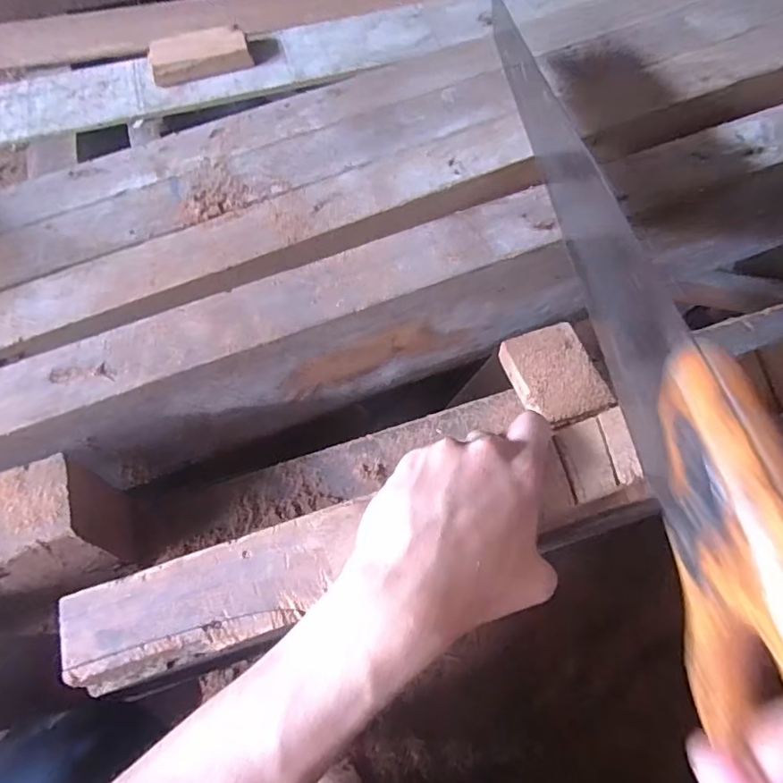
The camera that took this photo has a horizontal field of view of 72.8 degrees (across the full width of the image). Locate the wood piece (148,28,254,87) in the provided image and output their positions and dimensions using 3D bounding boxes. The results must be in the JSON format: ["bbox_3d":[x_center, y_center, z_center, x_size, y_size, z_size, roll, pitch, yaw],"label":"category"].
[{"bbox_3d":[-0.246,-0.428,0.684,0.123,0.037,0.045,-21,64,-8],"label":"wood piece"}]

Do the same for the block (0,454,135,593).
[{"bbox_3d":[-0.241,0.095,0.342,0.130,0.069,0.066,-16,64,-5],"label":"block"}]

